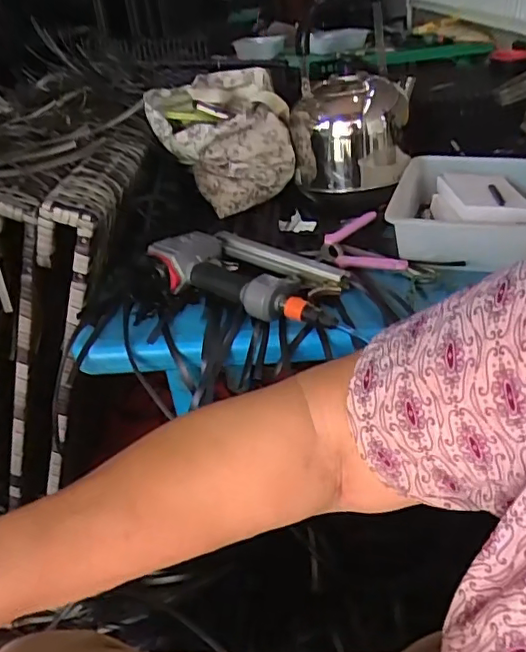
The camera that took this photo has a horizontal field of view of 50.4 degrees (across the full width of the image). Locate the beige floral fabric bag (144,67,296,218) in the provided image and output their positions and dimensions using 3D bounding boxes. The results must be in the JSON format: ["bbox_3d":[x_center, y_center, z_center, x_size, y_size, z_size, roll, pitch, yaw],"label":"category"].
[{"bbox_3d":[-0.063,-0.319,0.953,0.238,0.156,0.239,-12,35,-9],"label":"beige floral fabric bag"}]

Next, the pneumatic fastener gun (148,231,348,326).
[{"bbox_3d":[-0.007,-0.072,0.732,0.260,0.064,0.144,15,39,27],"label":"pneumatic fastener gun"}]

